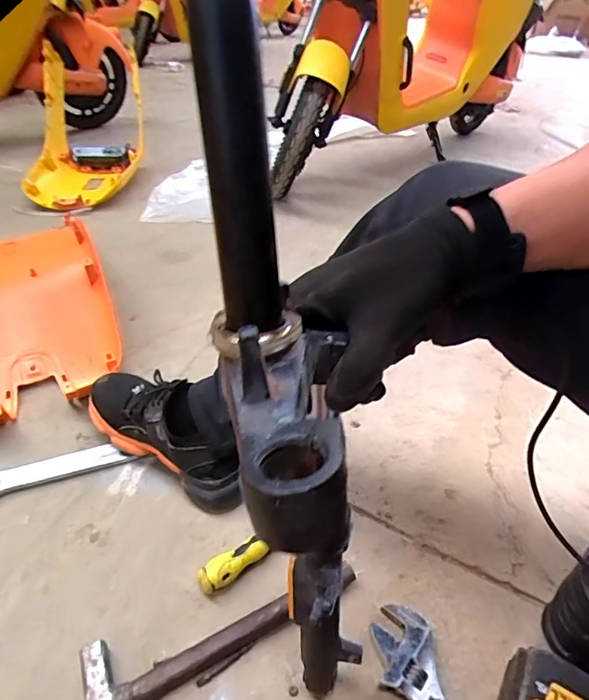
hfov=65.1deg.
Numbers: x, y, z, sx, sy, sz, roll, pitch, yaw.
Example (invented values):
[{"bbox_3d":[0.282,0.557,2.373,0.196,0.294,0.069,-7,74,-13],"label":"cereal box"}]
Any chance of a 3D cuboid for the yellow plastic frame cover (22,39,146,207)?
[{"bbox_3d":[-0.663,-0.712,1.469,0.374,0.305,0.659,-9,40,-14],"label":"yellow plastic frame cover"}]

